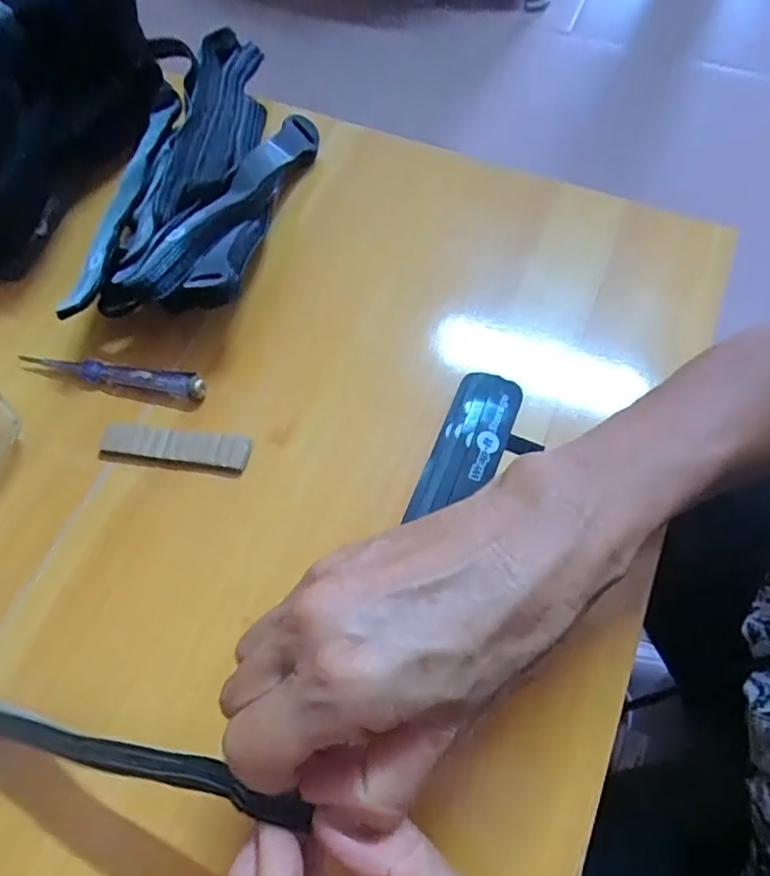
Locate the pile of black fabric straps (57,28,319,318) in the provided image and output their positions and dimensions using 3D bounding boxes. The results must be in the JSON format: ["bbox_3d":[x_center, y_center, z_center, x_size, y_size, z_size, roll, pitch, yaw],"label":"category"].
[{"bbox_3d":[-0.117,-0.182,0.401,0.125,0.052,0.261,2,65,3],"label":"pile of black fabric straps"}]

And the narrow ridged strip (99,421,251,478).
[{"bbox_3d":[-0.122,0.006,0.340,0.086,0.009,0.022,7,65,5],"label":"narrow ridged strip"}]

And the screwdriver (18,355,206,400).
[{"bbox_3d":[-0.167,-0.041,0.361,0.120,0.010,0.015,11,65,7],"label":"screwdriver"}]

